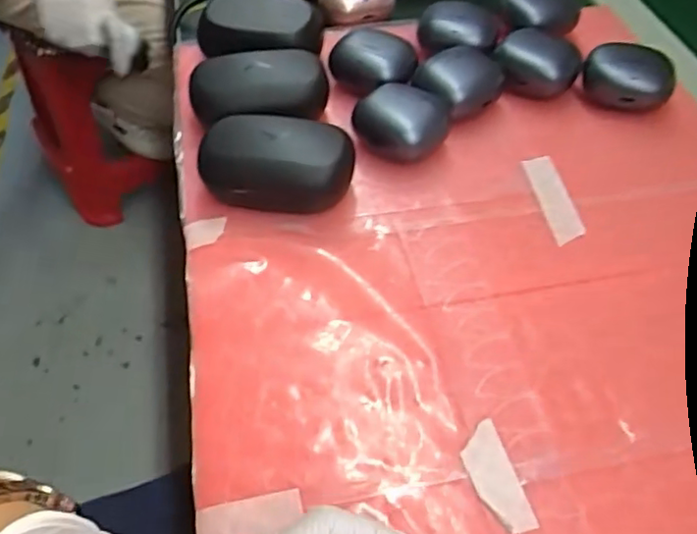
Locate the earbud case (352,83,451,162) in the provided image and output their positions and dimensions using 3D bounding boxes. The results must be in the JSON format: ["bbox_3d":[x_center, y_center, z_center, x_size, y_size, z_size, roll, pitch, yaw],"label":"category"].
[{"bbox_3d":[0.033,-0.087,0.375,0.051,0.029,0.046,24,54,16],"label":"earbud case"}]

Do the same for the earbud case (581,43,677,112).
[{"bbox_3d":[0.187,-0.126,0.411,0.057,0.031,0.041,24,55,17],"label":"earbud case"}]

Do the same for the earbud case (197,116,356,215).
[{"bbox_3d":[-0.040,-0.059,0.350,0.085,0.035,0.044,8,52,4],"label":"earbud case"}]

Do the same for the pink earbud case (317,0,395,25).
[{"bbox_3d":[0.006,-0.209,0.481,0.058,0.020,0.034,4,51,1],"label":"pink earbud case"}]

